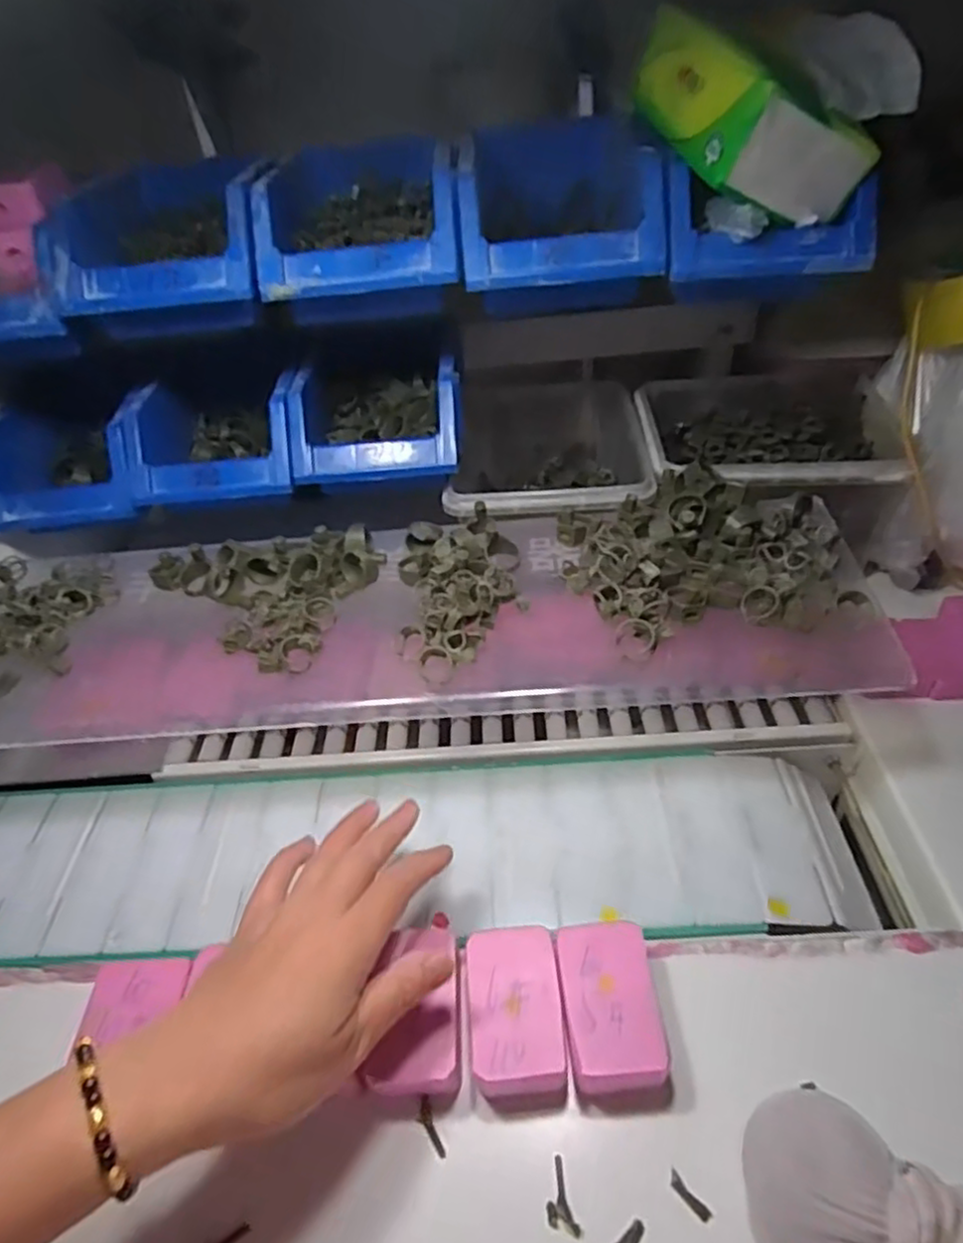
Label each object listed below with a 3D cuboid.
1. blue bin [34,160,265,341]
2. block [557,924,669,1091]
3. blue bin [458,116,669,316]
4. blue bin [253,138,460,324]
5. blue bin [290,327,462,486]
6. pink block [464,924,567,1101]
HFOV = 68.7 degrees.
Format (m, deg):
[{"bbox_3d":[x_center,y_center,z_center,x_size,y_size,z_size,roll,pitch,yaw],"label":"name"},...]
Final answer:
[{"bbox_3d":[-0.213,-0.263,0.490,0.132,0.073,0.191,-10,43,-4],"label":"blue bin"},{"bbox_3d":[0.065,0.196,0.359,0.045,0.028,0.074,-5,43,1],"label":"block"},{"bbox_3d":[0.045,-0.284,0.484,0.125,0.067,0.187,-5,43,1],"label":"blue bin"},{"bbox_3d":[-0.077,-0.260,0.464,0.119,0.068,0.174,-5,43,1],"label":"blue bin"},{"bbox_3d":[-0.082,-0.163,0.541,0.124,0.072,0.125,-9,43,-3],"label":"blue bin"},{"bbox_3d":[0.018,0.200,0.362,0.046,0.027,0.074,-5,43,1],"label":"pink block"}]

